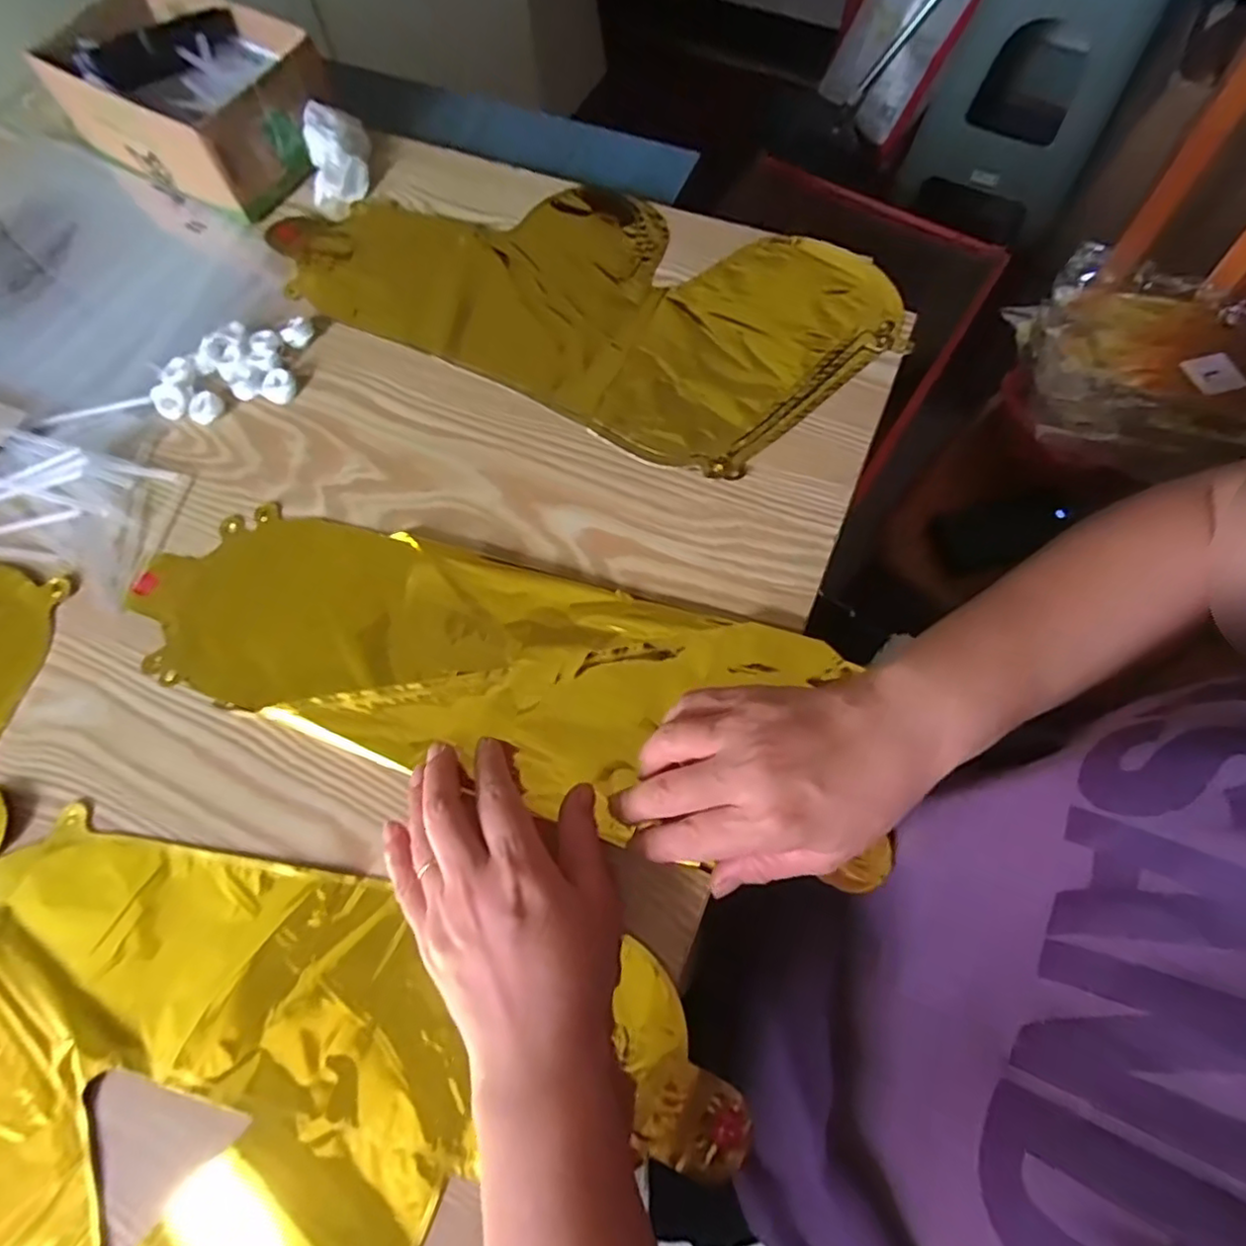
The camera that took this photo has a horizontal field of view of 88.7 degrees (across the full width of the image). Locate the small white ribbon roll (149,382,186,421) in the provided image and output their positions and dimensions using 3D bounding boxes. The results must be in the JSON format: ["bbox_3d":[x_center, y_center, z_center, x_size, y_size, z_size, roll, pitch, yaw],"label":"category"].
[{"bbox_3d":[-0.306,-0.150,0.429,0.024,0.009,0.020,40,75,16],"label":"small white ribbon roll"}]

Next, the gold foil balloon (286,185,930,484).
[{"bbox_3d":[-0.035,-0.243,0.456,0.420,0.009,0.204,25,72,12],"label":"gold foil balloon"}]

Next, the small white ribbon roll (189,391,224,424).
[{"bbox_3d":[-0.281,-0.146,0.428,0.017,0.009,0.022,35,74,15],"label":"small white ribbon roll"}]

